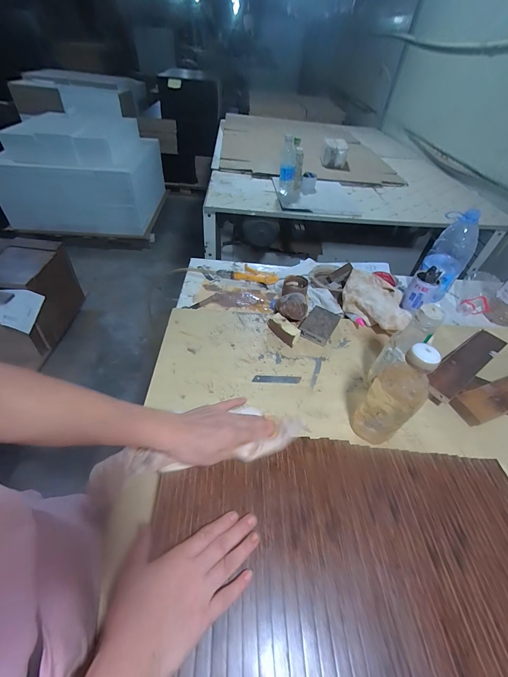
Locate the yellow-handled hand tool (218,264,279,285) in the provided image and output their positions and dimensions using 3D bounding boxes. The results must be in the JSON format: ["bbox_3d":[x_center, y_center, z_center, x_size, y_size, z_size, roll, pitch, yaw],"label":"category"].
[{"bbox_3d":[-0.016,-0.193,0.851,0.172,0.023,0.074,11,46,4],"label":"yellow-handled hand tool"}]

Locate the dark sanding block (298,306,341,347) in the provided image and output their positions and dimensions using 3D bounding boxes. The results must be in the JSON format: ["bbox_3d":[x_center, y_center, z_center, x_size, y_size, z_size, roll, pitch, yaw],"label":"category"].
[{"bbox_3d":[0.156,-0.031,0.692,0.068,0.029,0.102,26,49,17],"label":"dark sanding block"}]

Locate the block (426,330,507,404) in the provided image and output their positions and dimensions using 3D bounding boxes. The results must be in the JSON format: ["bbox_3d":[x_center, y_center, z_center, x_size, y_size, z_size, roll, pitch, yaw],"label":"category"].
[{"bbox_3d":[0.466,0.050,0.636,0.294,0.017,0.062,-23,54,-31],"label":"block"}]

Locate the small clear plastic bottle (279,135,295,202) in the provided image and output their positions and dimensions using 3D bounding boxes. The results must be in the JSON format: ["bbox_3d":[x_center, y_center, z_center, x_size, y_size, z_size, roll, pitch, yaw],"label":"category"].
[{"bbox_3d":[0.141,-0.691,1.187,0.071,0.199,0.053,7,46,0],"label":"small clear plastic bottle"}]

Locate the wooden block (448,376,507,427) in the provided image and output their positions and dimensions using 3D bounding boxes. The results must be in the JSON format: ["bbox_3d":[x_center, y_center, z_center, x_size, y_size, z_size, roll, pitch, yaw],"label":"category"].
[{"bbox_3d":[0.535,0.106,0.592,0.304,0.022,0.065,-13,44,-17],"label":"wooden block"}]

